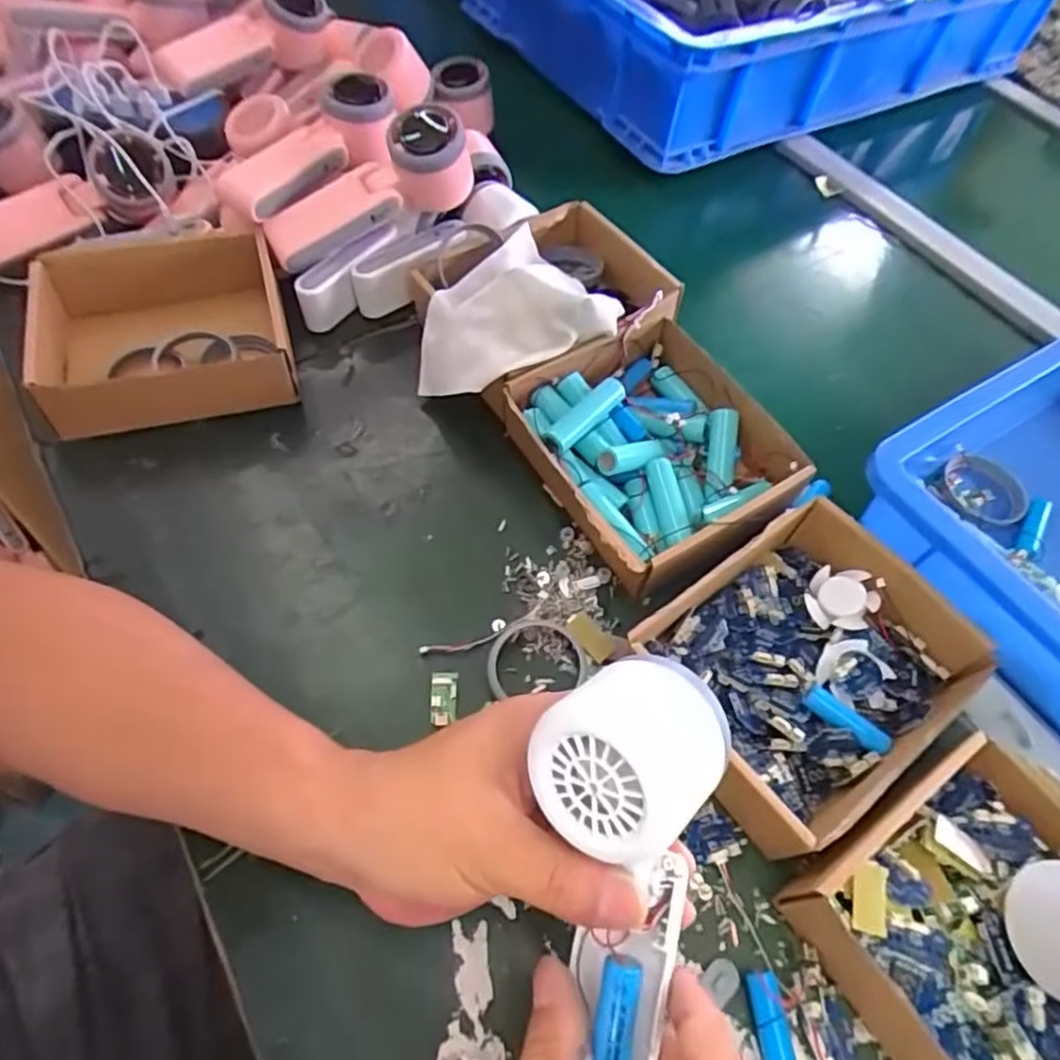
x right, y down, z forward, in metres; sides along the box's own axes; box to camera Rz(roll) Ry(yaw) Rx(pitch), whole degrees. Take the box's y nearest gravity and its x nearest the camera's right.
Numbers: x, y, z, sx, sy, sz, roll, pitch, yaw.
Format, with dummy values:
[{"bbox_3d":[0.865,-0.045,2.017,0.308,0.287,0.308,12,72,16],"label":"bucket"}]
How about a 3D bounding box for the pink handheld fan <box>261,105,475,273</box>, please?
[{"bbox_3d":[-0.119,-0.250,0.523,0.166,0.071,0.052,-26,59,8],"label":"pink handheld fan"}]

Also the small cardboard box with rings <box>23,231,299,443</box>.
[{"bbox_3d":[-0.261,-0.139,0.492,0.162,0.058,0.143,-15,60,-13],"label":"small cardboard box with rings"}]

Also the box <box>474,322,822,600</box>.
[{"bbox_3d":[0.082,-0.051,0.466,0.157,0.056,0.172,-23,63,-18],"label":"box"}]

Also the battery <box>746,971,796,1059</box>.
[{"bbox_3d":[0.111,0.234,0.315,0.014,0.015,0.049,-1,58,-6],"label":"battery"}]

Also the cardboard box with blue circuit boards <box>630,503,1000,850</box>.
[{"bbox_3d":[0.158,0.076,0.393,0.169,0.045,0.136,-29,65,-21],"label":"cardboard box with blue circuit boards"}]

